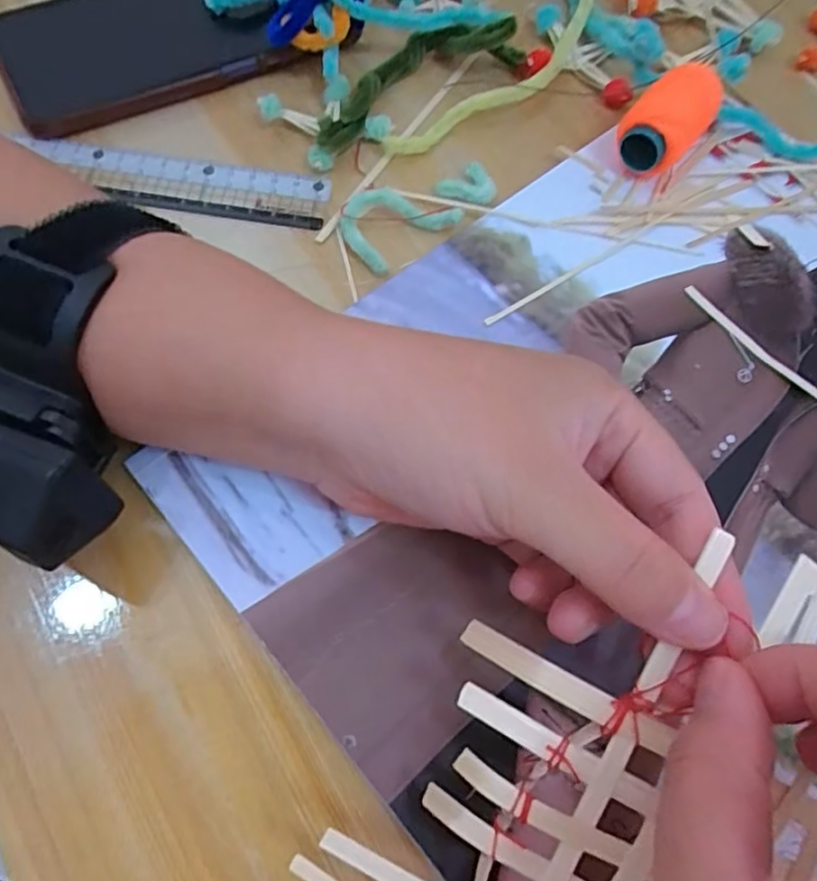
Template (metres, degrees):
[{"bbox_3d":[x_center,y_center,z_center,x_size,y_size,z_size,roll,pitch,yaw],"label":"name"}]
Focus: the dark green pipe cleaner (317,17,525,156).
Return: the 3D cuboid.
[{"bbox_3d":[-0.001,-0.174,0.297,0.113,0.023,0.037,-32,72,-14],"label":"dark green pipe cleaner"}]

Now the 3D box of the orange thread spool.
[{"bbox_3d":[0.114,-0.140,0.281,0.031,0.029,0.050,37,71,13],"label":"orange thread spool"}]

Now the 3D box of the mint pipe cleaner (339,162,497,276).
[{"bbox_3d":[0.004,-0.103,0.276,0.073,0.008,0.034,-35,73,-15],"label":"mint pipe cleaner"}]

